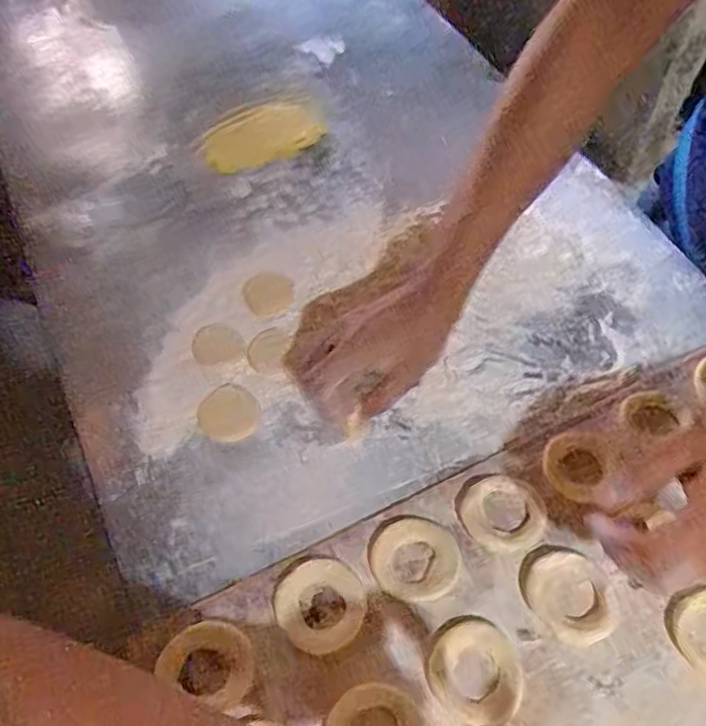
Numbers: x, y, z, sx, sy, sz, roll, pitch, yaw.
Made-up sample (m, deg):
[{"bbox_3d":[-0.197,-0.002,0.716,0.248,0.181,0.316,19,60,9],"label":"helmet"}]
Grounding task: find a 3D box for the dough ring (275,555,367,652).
[{"bbox_3d":[-0.025,0.185,0.501,0.067,0.005,0.066,0,56,0],"label":"dough ring"}]

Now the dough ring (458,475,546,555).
[{"bbox_3d":[0.125,0.126,0.543,0.068,0.007,0.063,0,56,0],"label":"dough ring"}]

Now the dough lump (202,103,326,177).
[{"bbox_3d":[-0.113,-0.279,0.799,0.151,0.015,0.087,-34,63,-21],"label":"dough lump"}]

